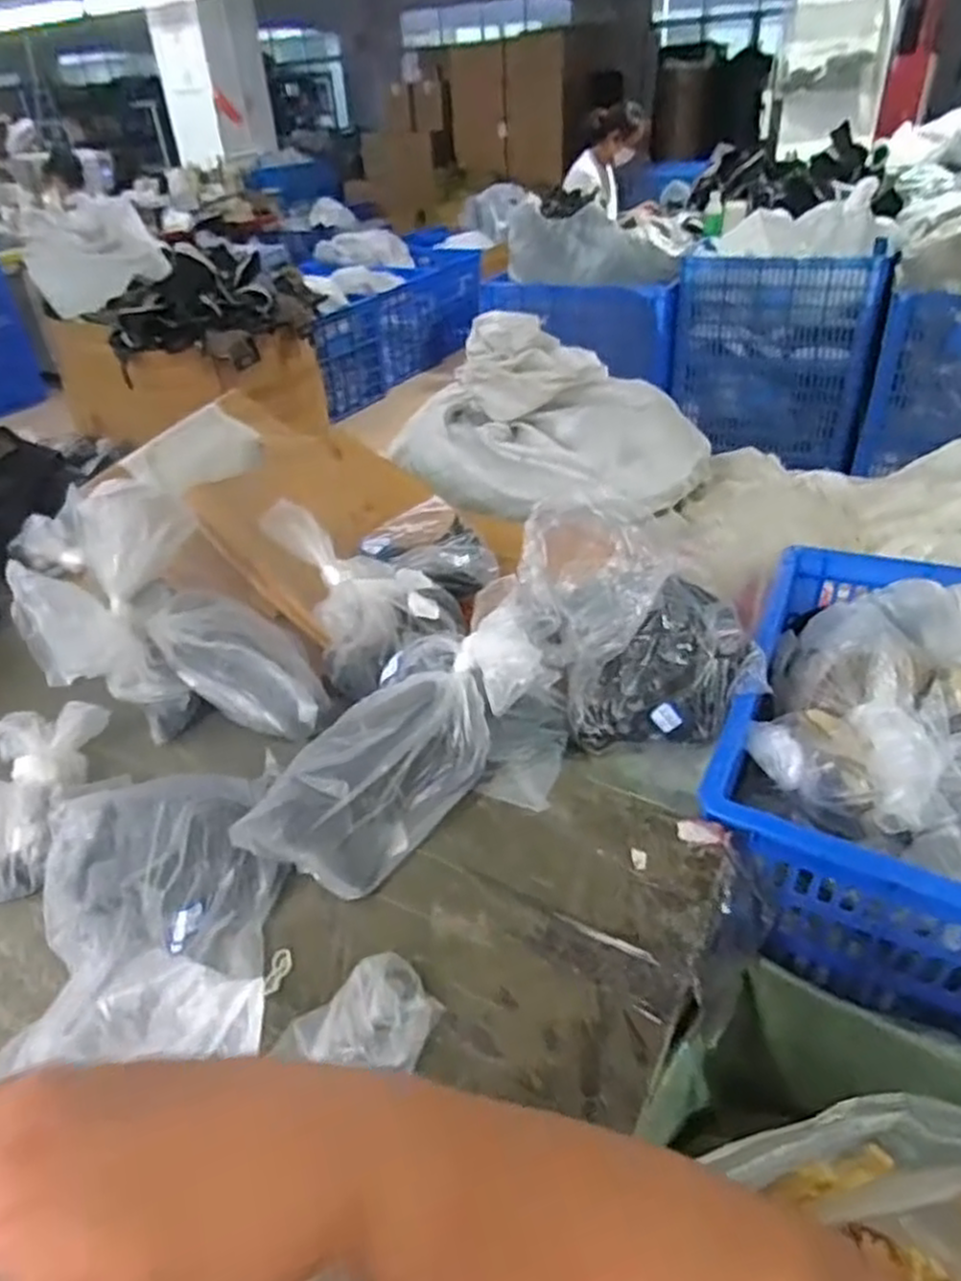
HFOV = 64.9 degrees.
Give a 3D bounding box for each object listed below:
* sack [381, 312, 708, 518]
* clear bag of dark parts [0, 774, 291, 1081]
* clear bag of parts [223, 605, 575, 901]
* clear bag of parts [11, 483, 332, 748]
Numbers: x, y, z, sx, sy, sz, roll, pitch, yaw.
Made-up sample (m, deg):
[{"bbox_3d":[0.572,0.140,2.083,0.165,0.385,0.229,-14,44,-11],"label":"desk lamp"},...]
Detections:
[{"bbox_3d":[0.101,-0.355,1.228,0.509,0.228,0.266,9,37,17],"label":"sack"},{"bbox_3d":[-0.238,0.229,0.542,0.176,0.085,0.290,-10,36,-8],"label":"clear bag of dark parts"},{"bbox_3d":[-0.050,0.091,0.645,0.316,0.149,0.105,-23,40,-23],"label":"clear bag of parts"},{"bbox_3d":[-0.281,-0.007,0.702,0.229,0.215,0.203,26,45,34],"label":"clear bag of parts"}]

